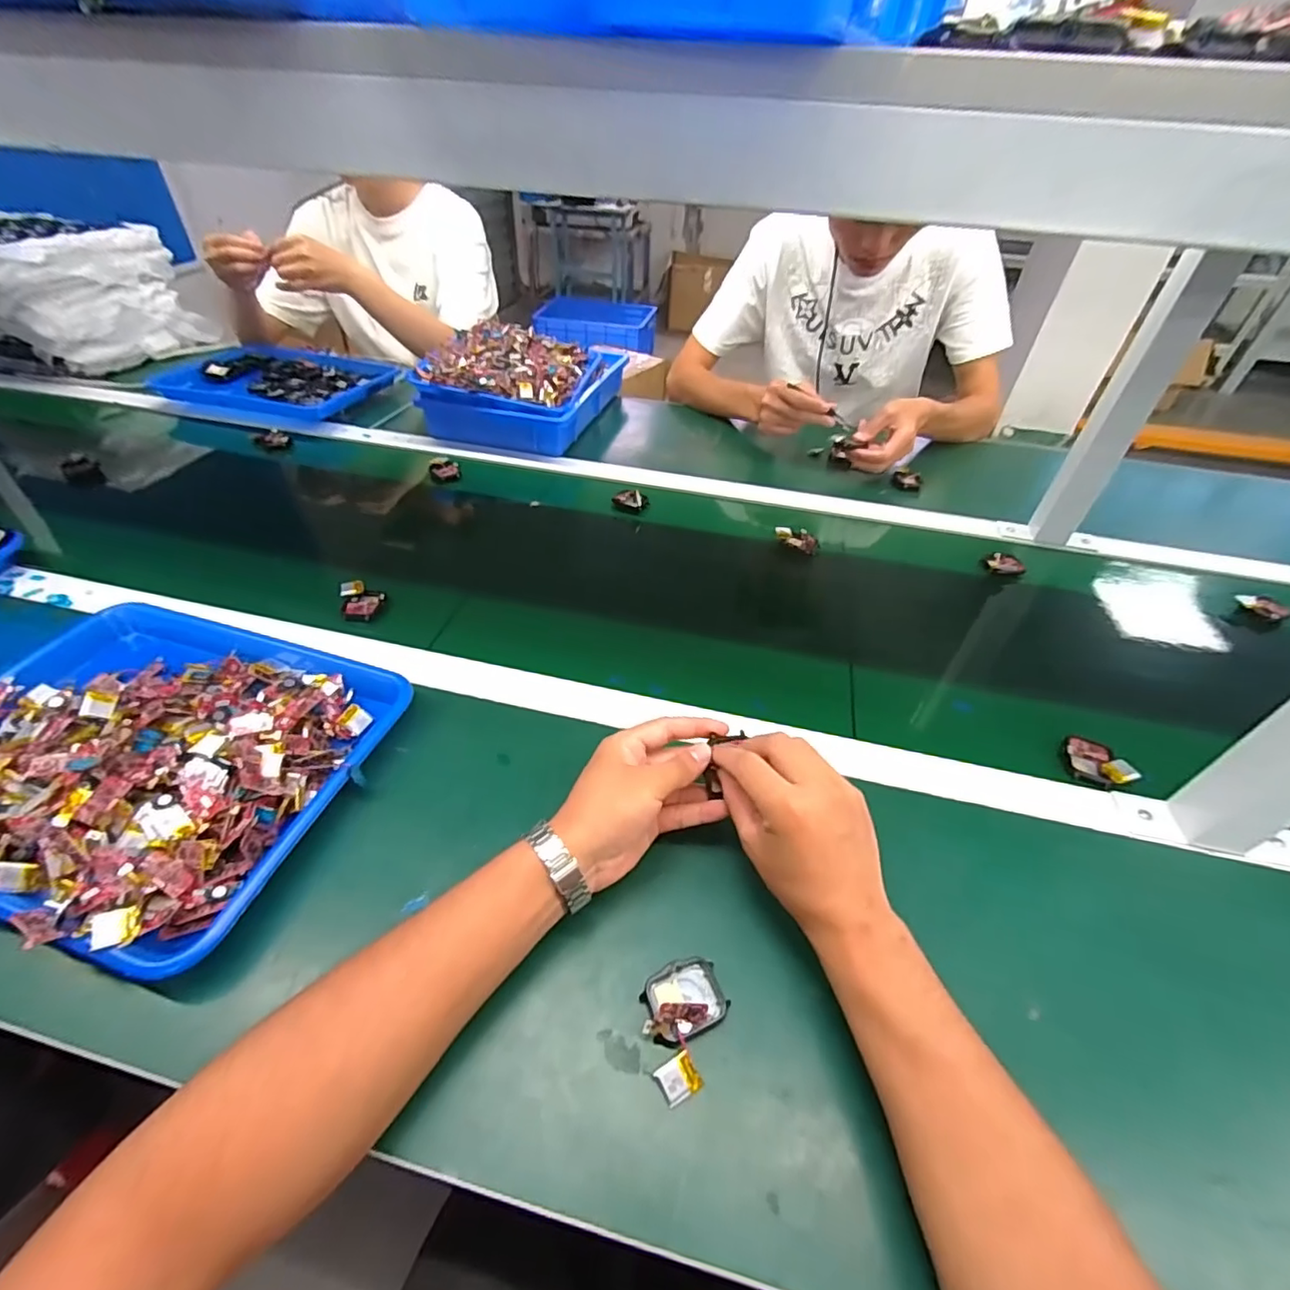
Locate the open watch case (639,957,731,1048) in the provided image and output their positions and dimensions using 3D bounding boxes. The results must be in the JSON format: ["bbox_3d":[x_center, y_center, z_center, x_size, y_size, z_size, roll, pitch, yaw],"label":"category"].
[{"bbox_3d":[0.023,0.209,0.339,0.052,0.020,0.038,-19,47,-22],"label":"open watch case"}]

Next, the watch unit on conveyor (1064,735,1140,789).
[{"bbox_3d":[0.391,0.101,0.493,0.050,0.021,0.040,26,48,23],"label":"watch unit on conveyor"}]

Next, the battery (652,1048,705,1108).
[{"bbox_3d":[0.019,0.239,0.315,0.022,0.008,0.019,-21,48,-23],"label":"battery"}]

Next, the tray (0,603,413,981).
[{"bbox_3d":[-0.384,0.072,0.441,0.329,0.057,0.262,14,44,11],"label":"tray"}]

